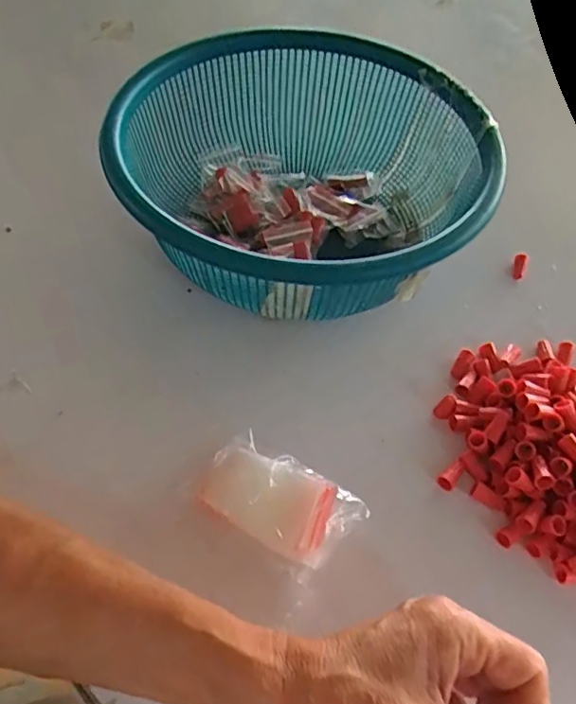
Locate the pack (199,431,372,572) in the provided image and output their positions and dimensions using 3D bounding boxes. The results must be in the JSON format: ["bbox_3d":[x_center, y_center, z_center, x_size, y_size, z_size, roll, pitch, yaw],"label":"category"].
[{"bbox_3d":[-0.005,0.091,0.359,0.096,0.018,0.056,26,57,14],"label":"pack"}]

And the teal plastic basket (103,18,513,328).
[{"bbox_3d":[0.011,-0.136,0.464,0.285,0.105,0.288,-17,58,-15],"label":"teal plastic basket"}]

